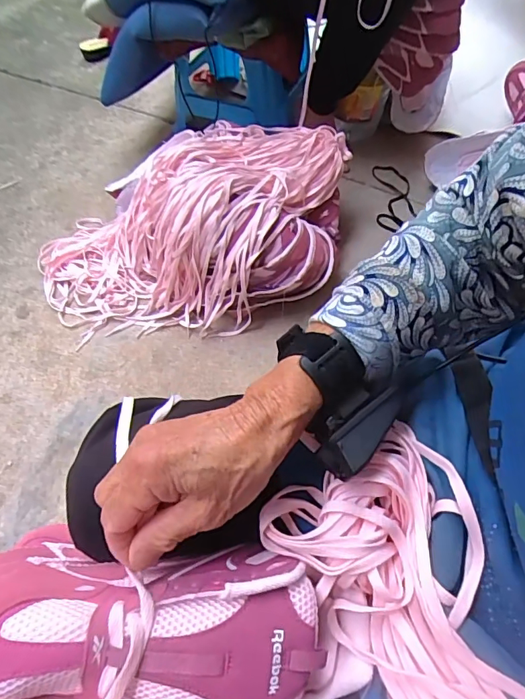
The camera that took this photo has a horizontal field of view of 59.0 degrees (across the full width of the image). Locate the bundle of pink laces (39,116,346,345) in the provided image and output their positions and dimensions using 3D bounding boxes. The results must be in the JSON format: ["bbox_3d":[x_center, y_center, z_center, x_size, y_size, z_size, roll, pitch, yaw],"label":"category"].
[{"bbox_3d":[-0.143,-0.238,0.909,0.599,0.255,0.374,-4,60,-7],"label":"bundle of pink laces"}]

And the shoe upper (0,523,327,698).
[{"bbox_3d":[-0.074,0.166,0.275,0.208,0.057,0.099,4,59,-3],"label":"shoe upper"}]

